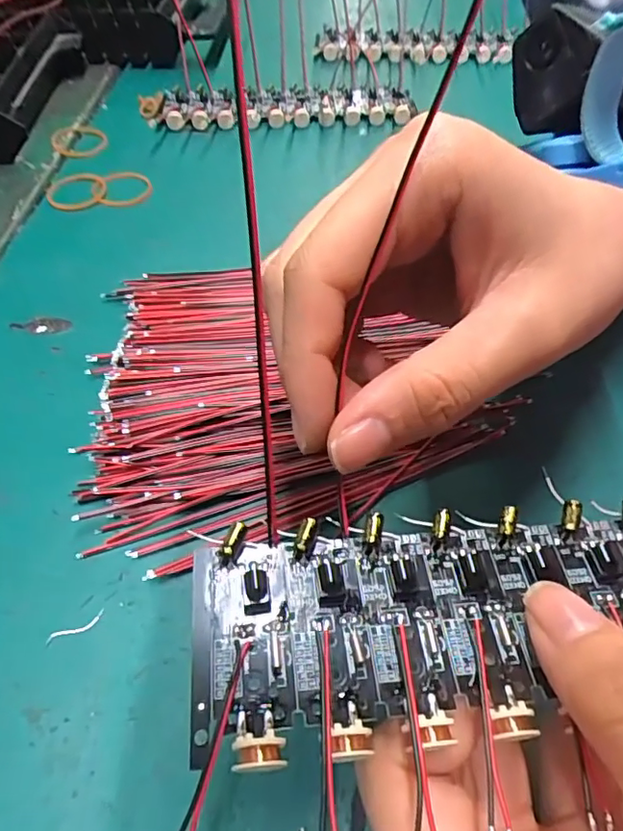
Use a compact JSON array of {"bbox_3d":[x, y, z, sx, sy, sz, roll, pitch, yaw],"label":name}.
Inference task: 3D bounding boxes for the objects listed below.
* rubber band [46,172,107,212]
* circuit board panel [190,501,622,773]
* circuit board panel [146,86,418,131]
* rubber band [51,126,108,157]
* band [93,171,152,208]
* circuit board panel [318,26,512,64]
[{"bbox_3d":[-0.130,-0.124,0.308,0.031,0.004,0.036,-25,59,-13],"label":"rubber band"},{"bbox_3d":[0.057,0.040,0.120,0.161,0.005,0.045,-3,52,-7],"label":"circuit board panel"},{"bbox_3d":[-0.017,-0.197,0.357,0.162,0.011,0.046,-2,52,1],"label":"circuit board panel"},{"bbox_3d":[-0.141,-0.168,0.338,0.031,0.007,0.032,-18,54,-11],"label":"rubber band"},{"bbox_3d":[-0.105,-0.126,0.309,0.031,0.004,0.030,-8,59,-13],"label":"band"},{"bbox_3d":[0.078,-0.278,0.417,0.148,0.014,0.060,1,53,3],"label":"circuit board panel"}]

